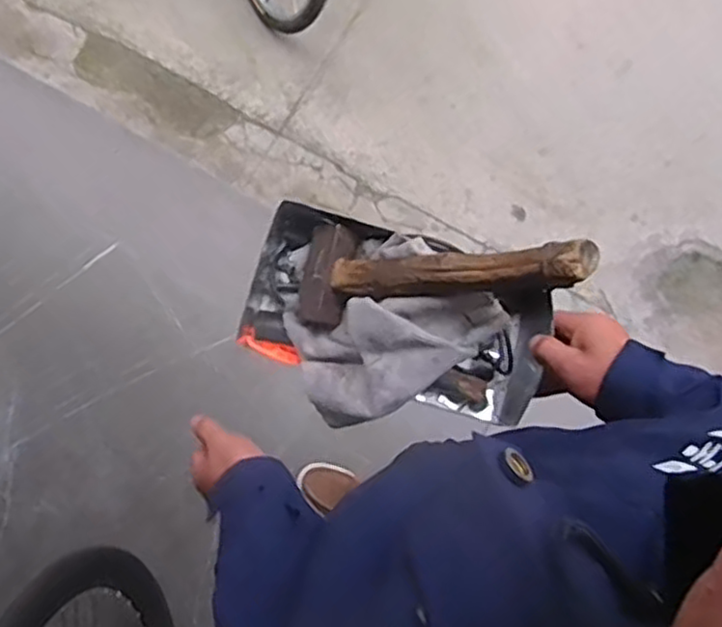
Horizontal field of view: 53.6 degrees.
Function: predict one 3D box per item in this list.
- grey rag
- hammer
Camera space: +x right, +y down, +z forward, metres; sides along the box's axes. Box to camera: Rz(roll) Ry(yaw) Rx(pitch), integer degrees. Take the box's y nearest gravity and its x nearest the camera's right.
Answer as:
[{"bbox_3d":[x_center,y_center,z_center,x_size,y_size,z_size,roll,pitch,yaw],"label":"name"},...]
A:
[{"bbox_3d":[0.021,0.015,0.655,0.172,0.105,0.130,-32,78,-9],"label":"grey rag"},{"bbox_3d":[0.058,-0.038,0.615,0.288,0.033,0.090,-1,72,42],"label":"hammer"}]

